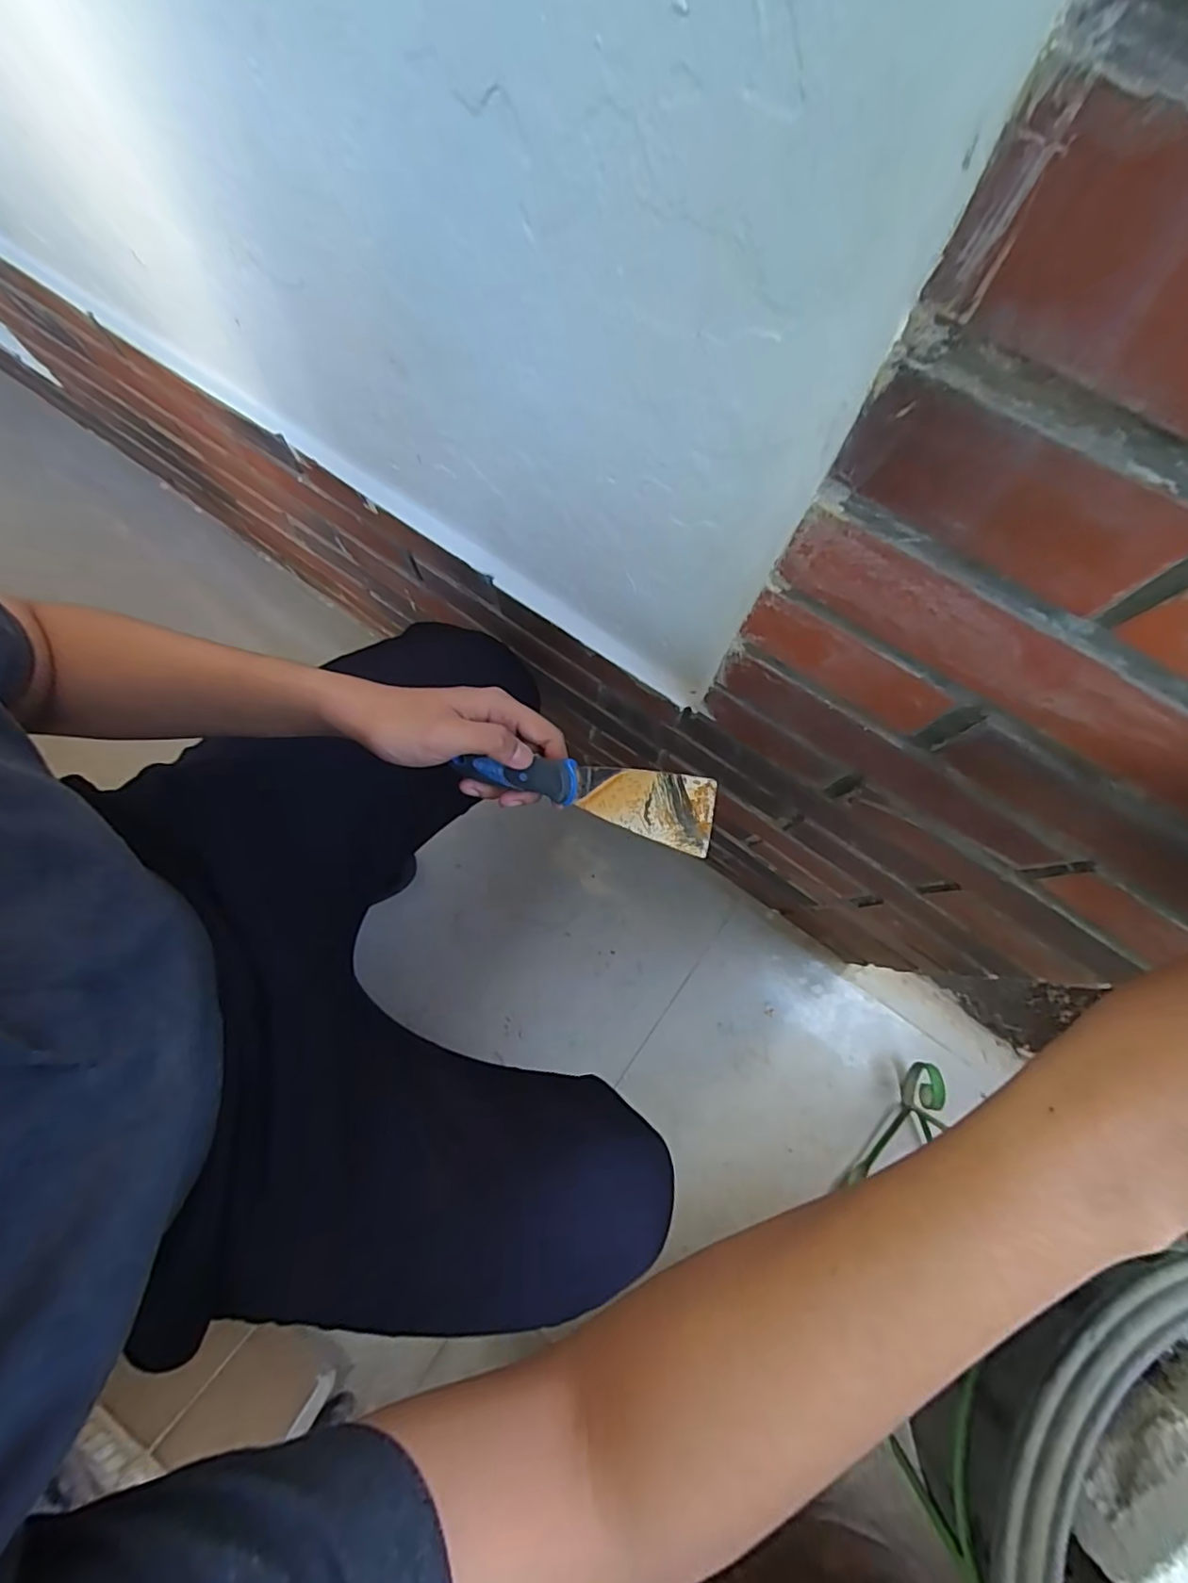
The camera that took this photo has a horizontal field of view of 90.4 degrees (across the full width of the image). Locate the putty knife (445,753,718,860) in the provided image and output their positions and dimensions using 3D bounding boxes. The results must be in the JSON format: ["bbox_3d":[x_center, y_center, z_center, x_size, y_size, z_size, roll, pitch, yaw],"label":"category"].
[{"bbox_3d":[-0.010,-0.002,0.382,0.179,0.022,0.046,12,111,24],"label":"putty knife"}]

